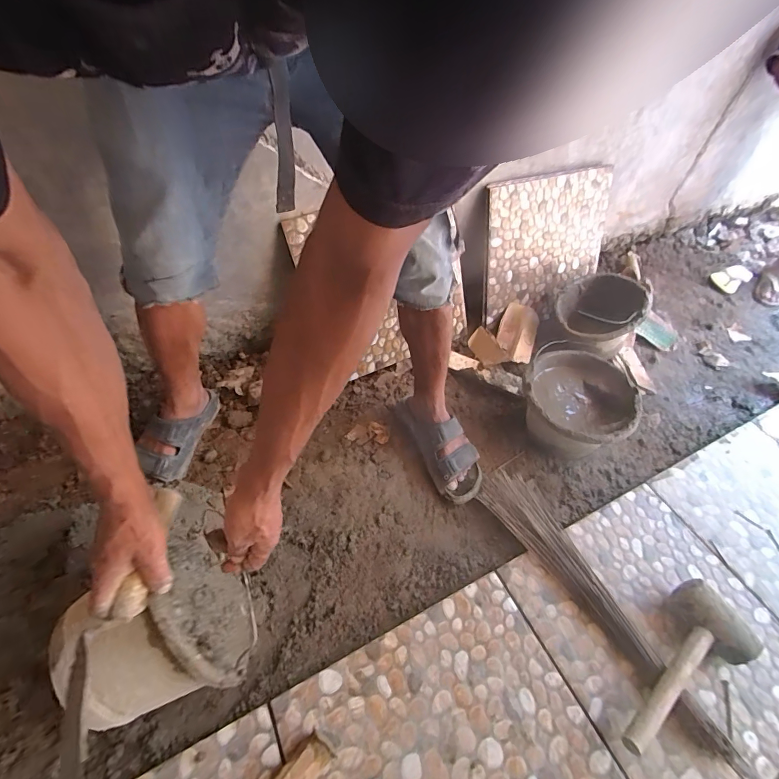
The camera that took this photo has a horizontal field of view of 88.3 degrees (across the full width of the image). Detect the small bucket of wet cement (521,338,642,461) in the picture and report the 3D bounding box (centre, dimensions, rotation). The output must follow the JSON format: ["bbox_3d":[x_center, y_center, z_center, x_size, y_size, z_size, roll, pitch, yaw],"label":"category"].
[{"bbox_3d":[0.405,0.035,0.902,0.224,0.148,0.270,28,54,17],"label":"small bucket of wet cement"}]

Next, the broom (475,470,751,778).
[{"bbox_3d":[0.366,0.343,0.693,0.105,0.038,0.518,-27,57,-26],"label":"broom"}]

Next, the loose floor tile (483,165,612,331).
[{"bbox_3d":[0.431,-0.379,1.096,0.381,0.369,0.028,-15,33,-16],"label":"loose floor tile"}]

